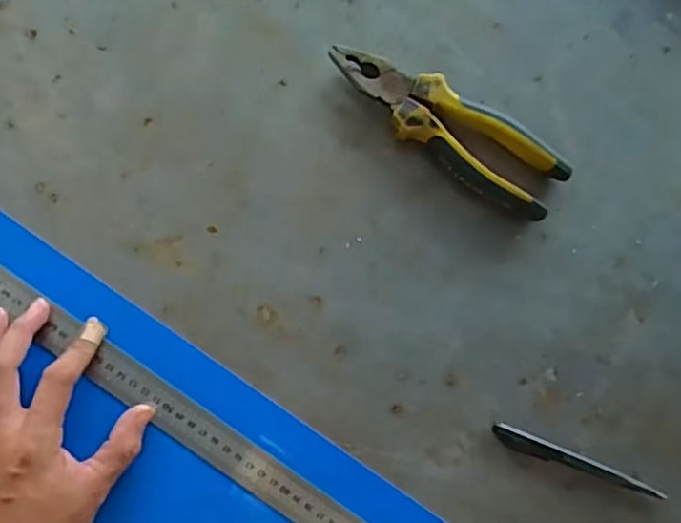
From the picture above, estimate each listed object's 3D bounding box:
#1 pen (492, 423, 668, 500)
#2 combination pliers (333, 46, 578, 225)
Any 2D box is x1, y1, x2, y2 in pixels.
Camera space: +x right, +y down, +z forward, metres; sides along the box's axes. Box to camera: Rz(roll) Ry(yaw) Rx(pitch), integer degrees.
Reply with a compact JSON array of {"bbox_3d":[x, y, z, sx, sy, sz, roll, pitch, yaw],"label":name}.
[{"bbox_3d":[0.171,0.145,0.449,0.129,0.008,0.014,22,83,-1],"label":"pen"},{"bbox_3d":[0.076,-0.099,0.458,0.187,0.028,0.053,35,83,0],"label":"combination pliers"}]

